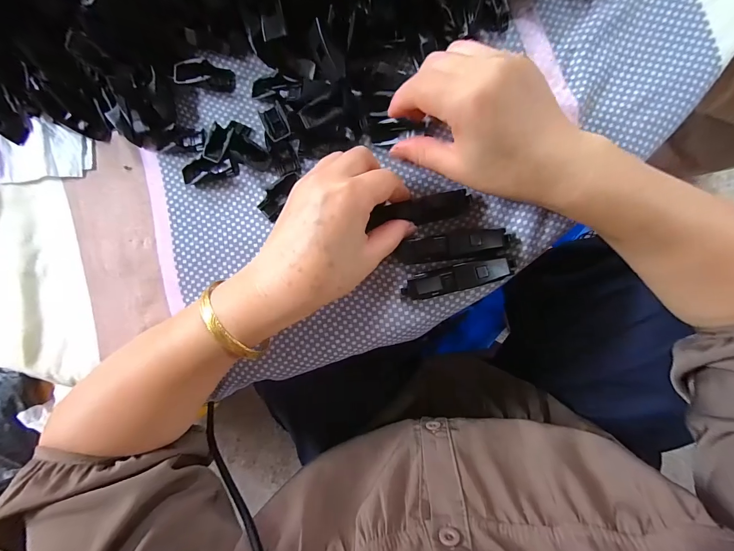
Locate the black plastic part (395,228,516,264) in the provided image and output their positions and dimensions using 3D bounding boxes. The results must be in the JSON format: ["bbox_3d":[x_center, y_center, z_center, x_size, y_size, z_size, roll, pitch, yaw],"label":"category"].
[{"bbox_3d":[0.065,-0.022,0.238,0.086,0.008,0.019,-6,88,5],"label":"black plastic part"}]

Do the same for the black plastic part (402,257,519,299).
[{"bbox_3d":[0.066,0.002,0.236,0.079,0.010,0.018,-15,87,5],"label":"black plastic part"}]

